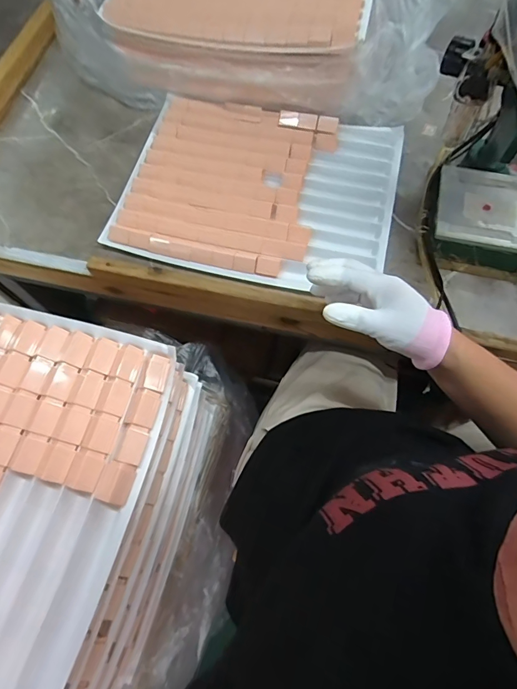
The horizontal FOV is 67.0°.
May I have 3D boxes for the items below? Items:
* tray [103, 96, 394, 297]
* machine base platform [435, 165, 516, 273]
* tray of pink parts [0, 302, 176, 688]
[{"bbox_3d":[0.004,-0.232,0.575,0.381,0.025,0.292,11,69,6],"label":"tray"},{"bbox_3d":[0.300,-0.175,0.533,0.124,0.042,0.123,11,69,6],"label":"machine base platform"},{"bbox_3d":[-0.272,0.142,0.386,0.294,0.044,0.368,14,70,7],"label":"tray of pink parts"}]

